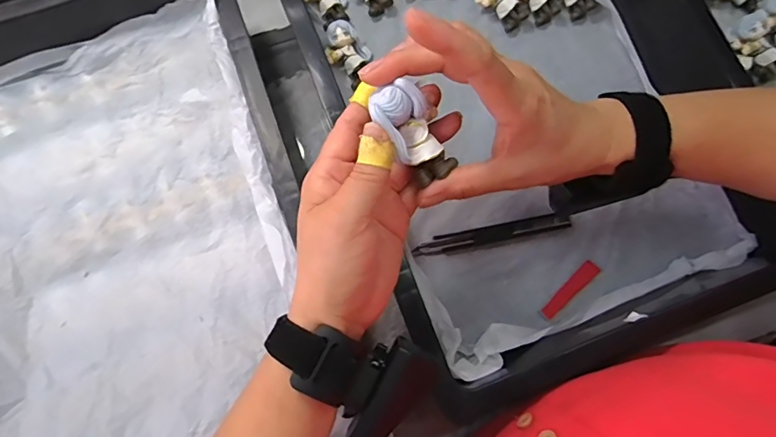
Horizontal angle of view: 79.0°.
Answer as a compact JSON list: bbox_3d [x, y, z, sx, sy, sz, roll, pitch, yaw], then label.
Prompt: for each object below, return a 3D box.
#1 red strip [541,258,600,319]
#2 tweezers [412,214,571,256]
[{"bbox_3d":[0.157,0.061,0.405,0.062,0.004,0.014,-44,82,-8],"label":"red strip"},{"bbox_3d":[0.090,0.015,0.413,0.134,0.010,0.017,-10,79,-3],"label":"tweezers"}]

